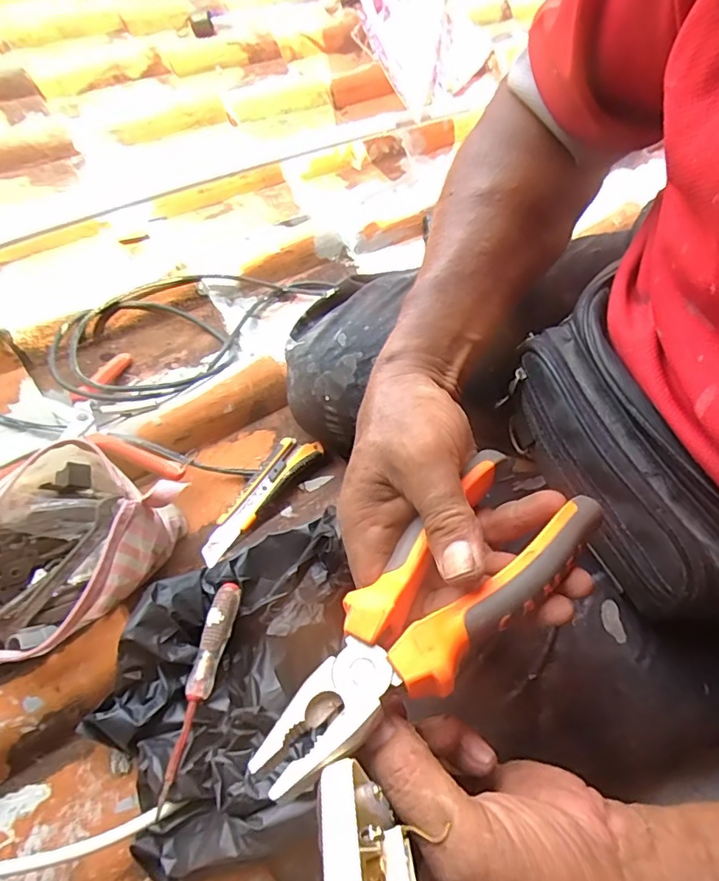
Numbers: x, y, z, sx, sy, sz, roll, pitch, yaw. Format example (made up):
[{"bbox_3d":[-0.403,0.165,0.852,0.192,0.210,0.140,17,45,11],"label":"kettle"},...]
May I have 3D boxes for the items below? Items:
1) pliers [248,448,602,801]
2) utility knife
[{"bbox_3d":[0.030,0.078,0.236,0.182,0.022,0.056,-36,51,-20],"label":"pliers"},{"bbox_3d":[-0.098,0.052,0.508,0.039,0.014,0.159,28,54,14],"label":"utility knife"}]

